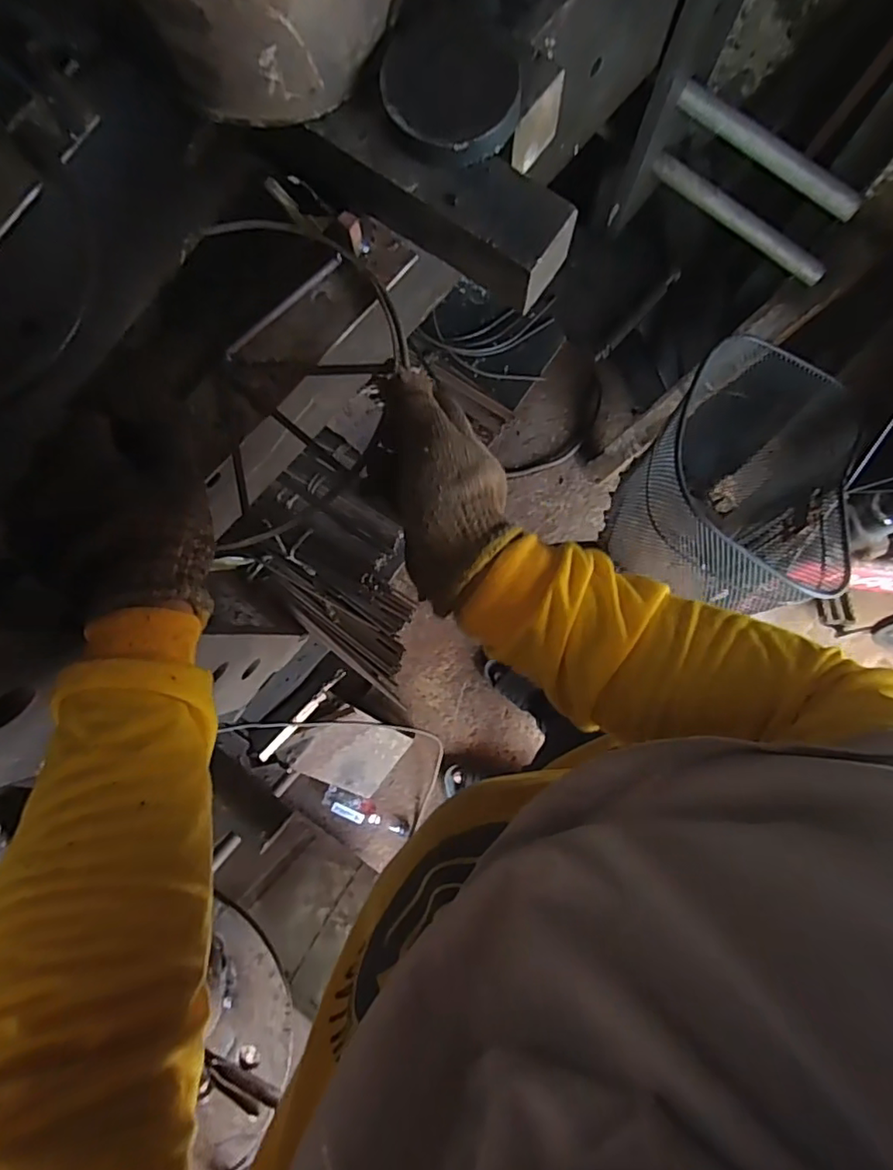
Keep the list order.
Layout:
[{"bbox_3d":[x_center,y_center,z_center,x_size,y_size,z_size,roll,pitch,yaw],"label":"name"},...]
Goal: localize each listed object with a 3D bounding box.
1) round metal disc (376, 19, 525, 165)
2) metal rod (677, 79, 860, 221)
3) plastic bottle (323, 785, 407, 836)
[{"bbox_3d":[0.002,-0.290,0.345,0.080,0.019,0.077,0,86,2],"label":"round metal disc"},{"bbox_3d":[0.353,-0.477,0.646,0.227,0.023,0.029,37,88,4],"label":"metal rod"},{"bbox_3d":[-0.180,0.501,1.303,0.191,0.052,0.049,18,87,4],"label":"plastic bottle"}]

